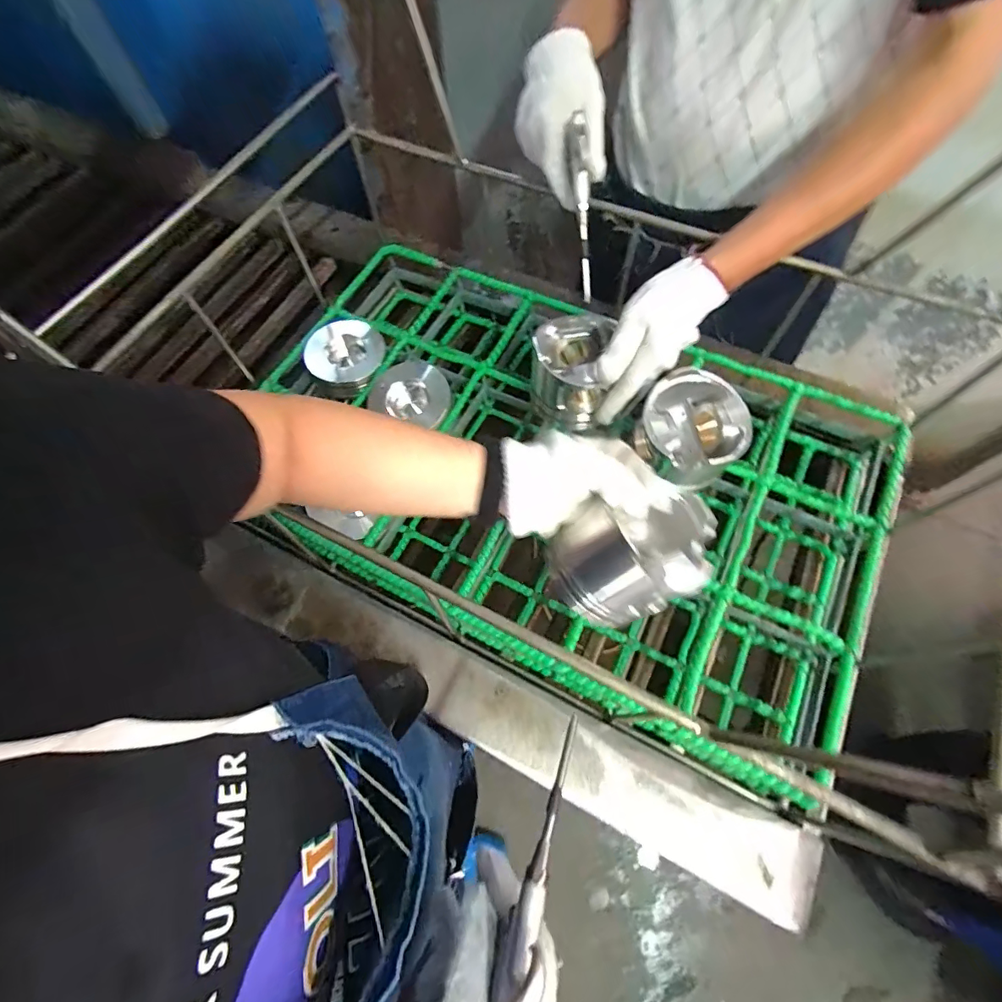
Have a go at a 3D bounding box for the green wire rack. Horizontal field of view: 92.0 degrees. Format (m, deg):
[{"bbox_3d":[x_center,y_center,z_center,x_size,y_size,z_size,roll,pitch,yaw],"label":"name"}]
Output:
[{"bbox_3d":[0.066,-0.045,0.658,0.785,0.135,0.513,23,69,13],"label":"green wire rack"}]

